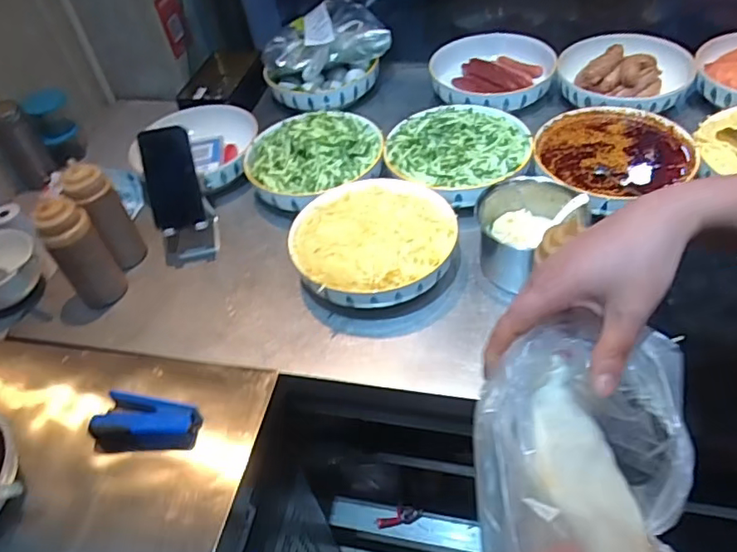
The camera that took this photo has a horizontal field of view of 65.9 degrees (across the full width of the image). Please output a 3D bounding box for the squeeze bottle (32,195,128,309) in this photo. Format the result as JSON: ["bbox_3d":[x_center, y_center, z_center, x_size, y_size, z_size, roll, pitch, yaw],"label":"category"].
[{"bbox_3d":[-0.405,-0.028,0.801,0.073,0.168,0.052,-34,55,-21],"label":"squeeze bottle"}]

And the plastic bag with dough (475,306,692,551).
[{"bbox_3d":[0.128,0.132,0.343,0.119,0.062,0.216,3,50,8],"label":"plastic bag with dough"}]

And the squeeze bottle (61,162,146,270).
[{"bbox_3d":[-0.384,-0.079,0.842,0.062,0.174,0.067,-30,54,-18],"label":"squeeze bottle"}]

